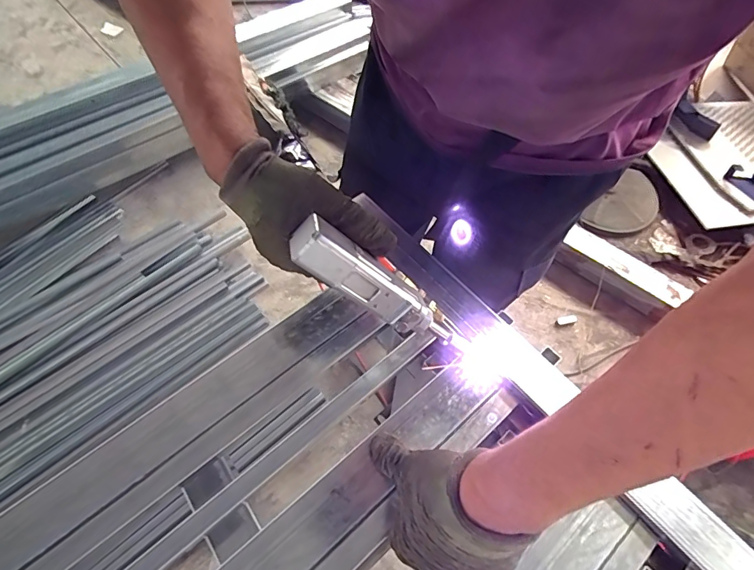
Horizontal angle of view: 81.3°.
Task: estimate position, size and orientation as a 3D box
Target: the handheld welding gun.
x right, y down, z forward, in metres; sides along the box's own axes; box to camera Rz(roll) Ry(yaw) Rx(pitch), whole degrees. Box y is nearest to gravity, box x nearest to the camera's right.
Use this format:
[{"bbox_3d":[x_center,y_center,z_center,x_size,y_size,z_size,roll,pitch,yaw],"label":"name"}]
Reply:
[{"bbox_3d":[0.007,0.005,0.387,0.174,0.030,0.040,34,54,-31],"label":"handheld welding gun"}]

